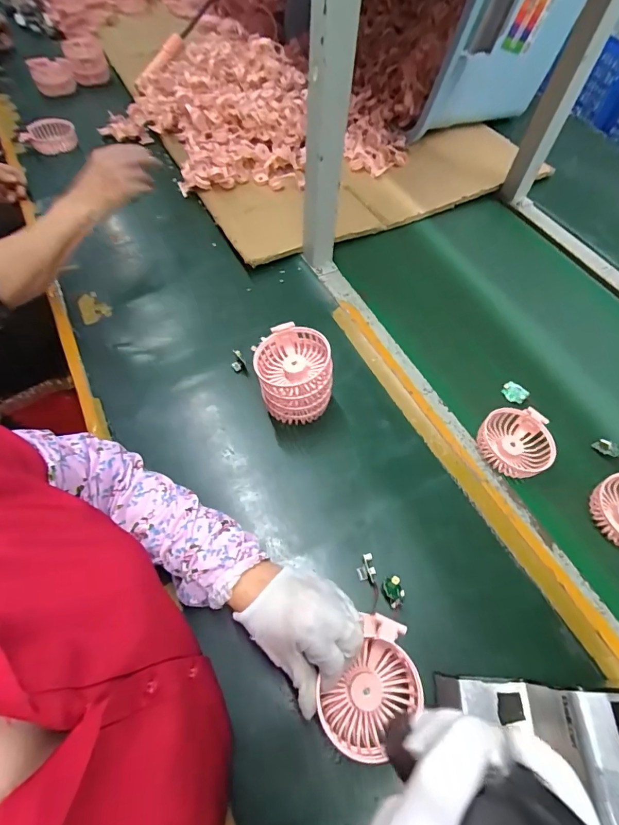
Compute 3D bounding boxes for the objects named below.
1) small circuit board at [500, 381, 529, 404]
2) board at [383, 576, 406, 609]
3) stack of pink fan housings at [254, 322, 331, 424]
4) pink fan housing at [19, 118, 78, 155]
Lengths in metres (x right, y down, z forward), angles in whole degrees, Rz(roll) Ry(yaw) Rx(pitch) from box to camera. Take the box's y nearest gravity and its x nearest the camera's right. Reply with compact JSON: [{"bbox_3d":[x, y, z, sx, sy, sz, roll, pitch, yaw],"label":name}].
[{"bbox_3d":[0.288,-0.027,0.572,0.033,0.006,0.025,34,97,20],"label":"small circuit board"},{"bbox_3d":[0.090,0.190,0.431,0.021,0.015,0.030,-14,62,-10],"label":"board"},{"bbox_3d":[-0.020,-0.046,0.524,0.087,0.099,0.099,-10,62,-7],"label":"stack of pink fan housings"},{"bbox_3d":[-0.491,-0.517,0.765,0.104,0.049,0.037,-6,61,-3],"label":"pink fan housing"}]

